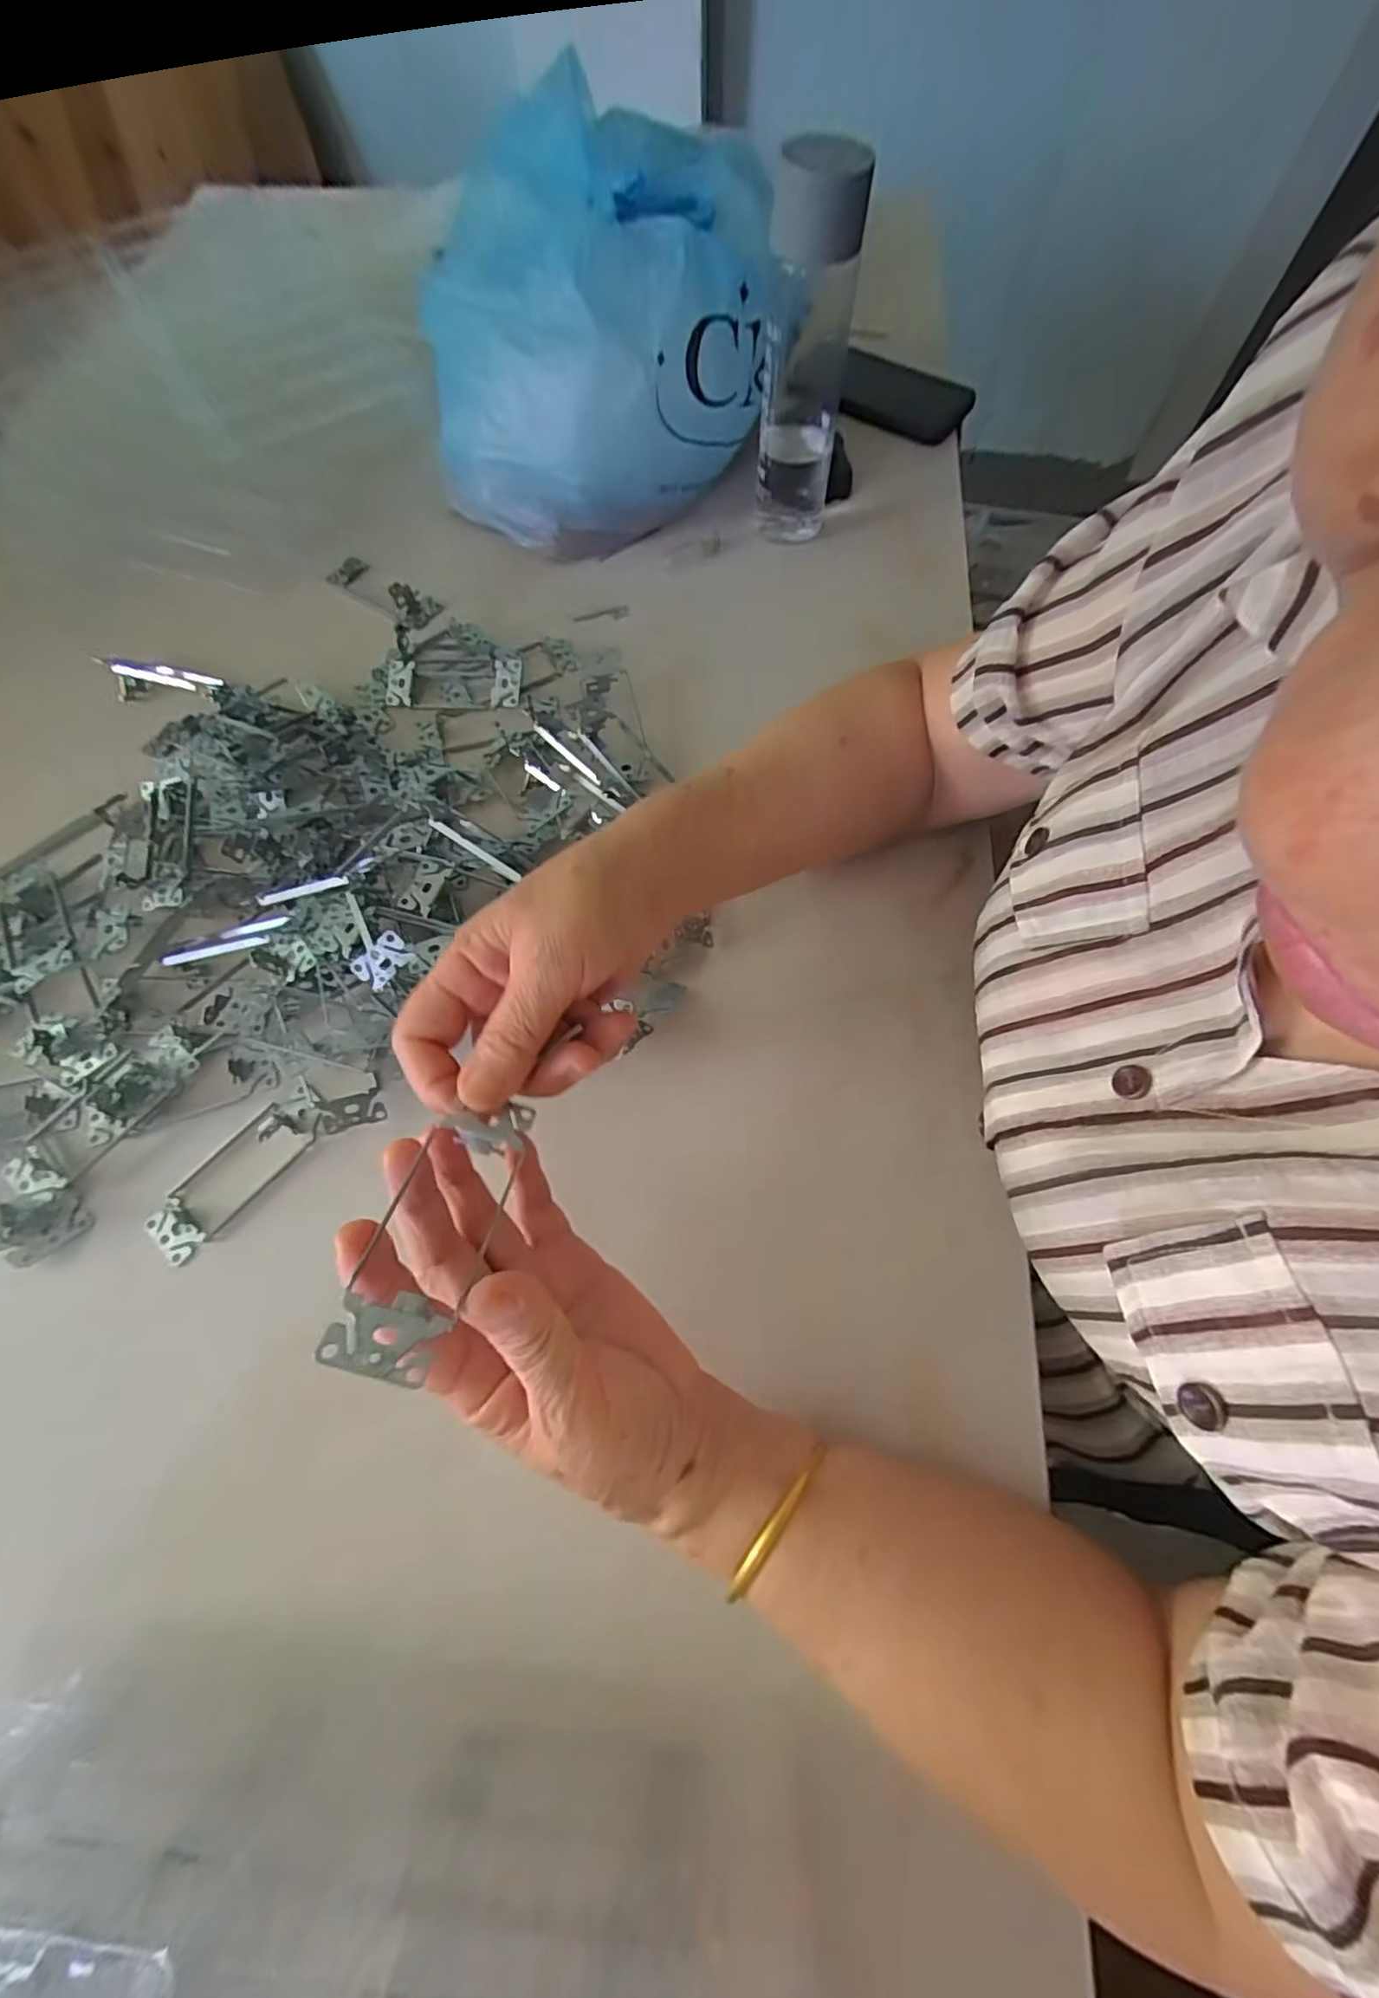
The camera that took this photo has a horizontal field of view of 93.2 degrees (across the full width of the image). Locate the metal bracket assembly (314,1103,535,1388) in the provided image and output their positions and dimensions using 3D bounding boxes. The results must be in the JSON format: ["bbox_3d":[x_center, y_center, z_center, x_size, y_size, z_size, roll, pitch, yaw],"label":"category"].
[{"bbox_3d":[-0.089,0.078,0.233,0.033,0.009,0.106,10,40,2],"label":"metal bracket assembly"}]

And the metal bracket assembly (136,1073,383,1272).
[{"bbox_3d":[-0.238,0.084,0.359,0.129,0.021,0.048,-37,72,-13],"label":"metal bracket assembly"}]

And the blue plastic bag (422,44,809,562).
[{"bbox_3d":[-0.071,-0.503,0.499,0.246,0.190,0.210,-4,67,-1],"label":"blue plastic bag"}]

